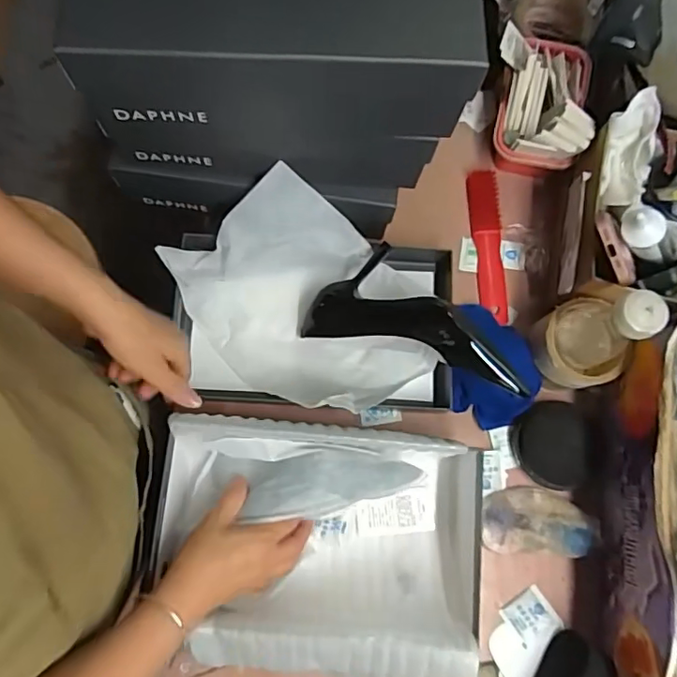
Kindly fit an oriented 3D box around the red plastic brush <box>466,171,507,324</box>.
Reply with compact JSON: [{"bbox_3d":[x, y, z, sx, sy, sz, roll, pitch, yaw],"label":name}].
[{"bbox_3d":[0.182,-0.111,0.672,0.033,0.017,0.189,-3,77,-2],"label":"red plastic brush"}]

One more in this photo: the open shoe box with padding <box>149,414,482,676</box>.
[{"bbox_3d":[-0.012,0.197,0.532,0.303,0.095,0.213,5,77,-1],"label":"open shoe box with padding"}]

